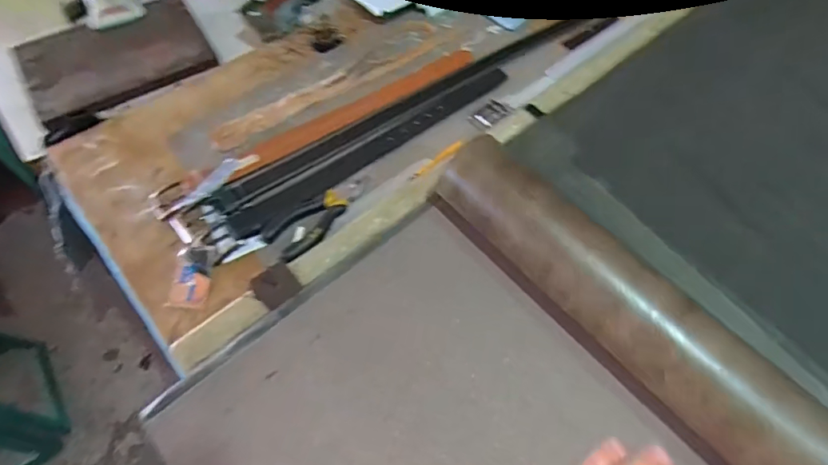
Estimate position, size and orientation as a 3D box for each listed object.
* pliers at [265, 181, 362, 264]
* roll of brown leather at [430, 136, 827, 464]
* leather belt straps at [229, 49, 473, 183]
[{"bbox_3d":[-0.120,-0.019,0.609,0.137,0.017,0.060,-37,68,-20],"label":"pliers"},{"bbox_3d":[0.397,0.245,0.390,0.109,0.090,1.046,-37,67,-20],"label":"roll of brown leather"},{"bbox_3d":[-0.079,-0.186,0.711,0.418,0.013,0.045,-32,63,-21],"label":"leather belt straps"}]

